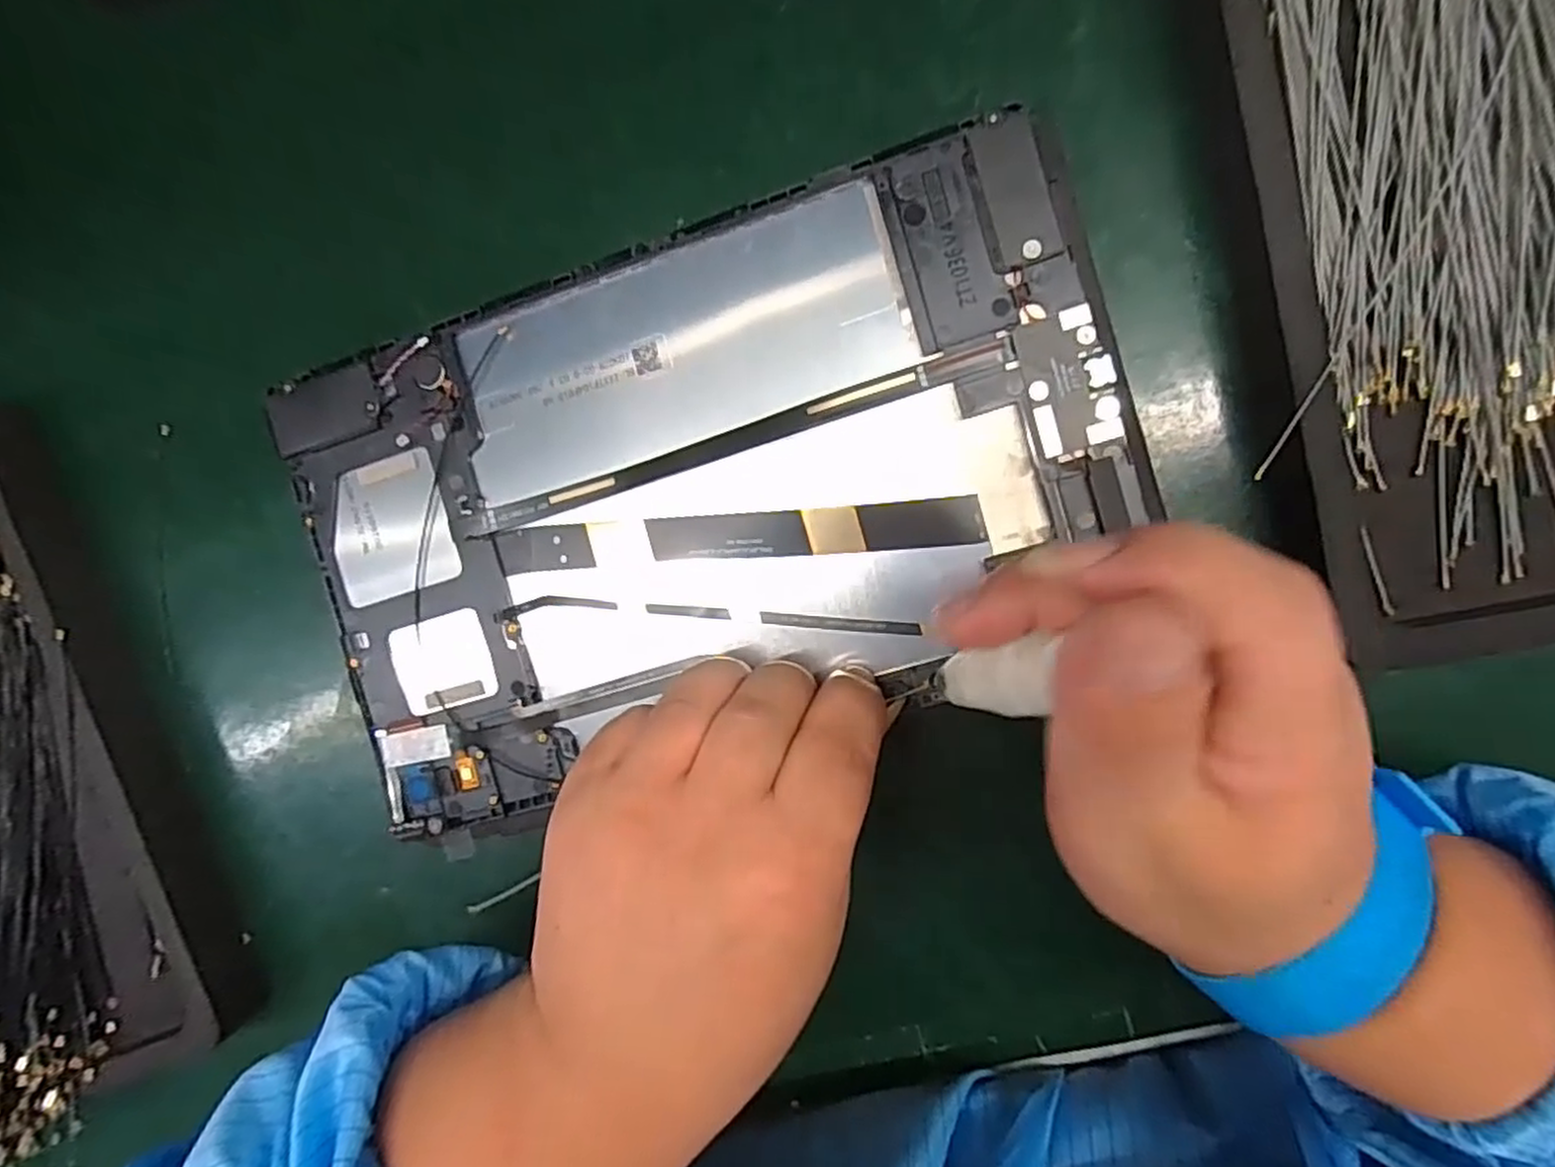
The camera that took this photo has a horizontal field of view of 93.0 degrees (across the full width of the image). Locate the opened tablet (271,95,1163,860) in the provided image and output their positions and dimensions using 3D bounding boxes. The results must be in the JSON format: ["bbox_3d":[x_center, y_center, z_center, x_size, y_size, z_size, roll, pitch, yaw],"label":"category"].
[{"bbox_3d":[-0.022,-0.027,0.212,0.243,0.008,0.141,-20,90,8],"label":"opened tablet"}]

